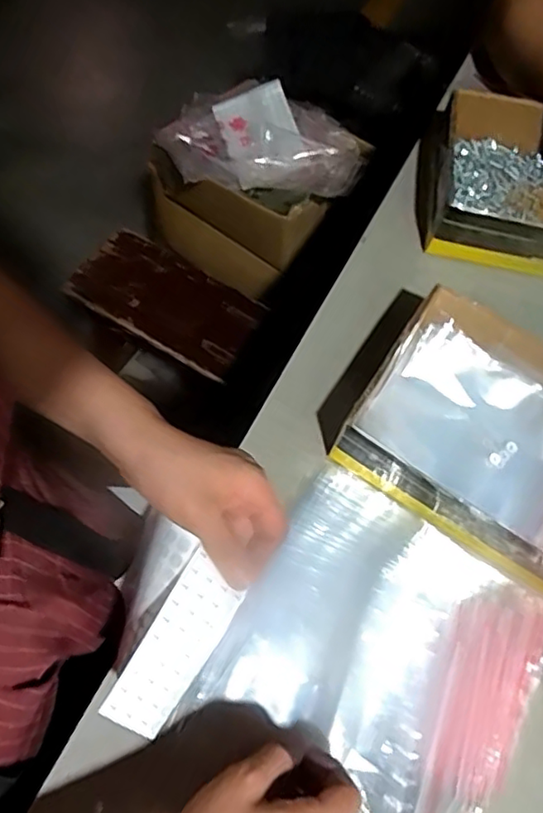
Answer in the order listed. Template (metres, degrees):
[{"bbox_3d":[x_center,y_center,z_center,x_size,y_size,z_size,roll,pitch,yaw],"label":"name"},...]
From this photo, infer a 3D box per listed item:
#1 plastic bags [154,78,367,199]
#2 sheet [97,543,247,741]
[{"bbox_3d":[-0.006,-0.456,1.043,0.333,0.050,0.259,21,64,4],"label":"plastic bags"},{"bbox_3d":[-0.063,0.157,0.406,0.043,0.010,0.109,35,73,-6],"label":"sheet"}]

